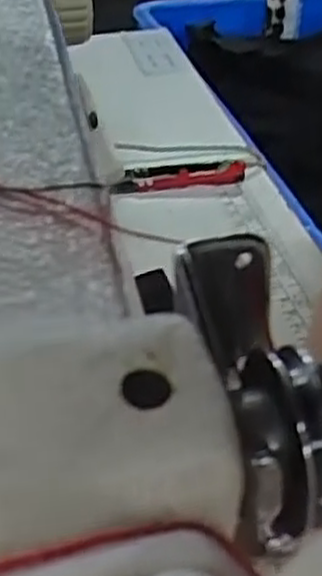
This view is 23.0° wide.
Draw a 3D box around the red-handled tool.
[{"bbox_3d":[0.011,-0.067,0.482,0.082,0.008,0.025,-5,40,-8],"label":"red-handled tool"}]

